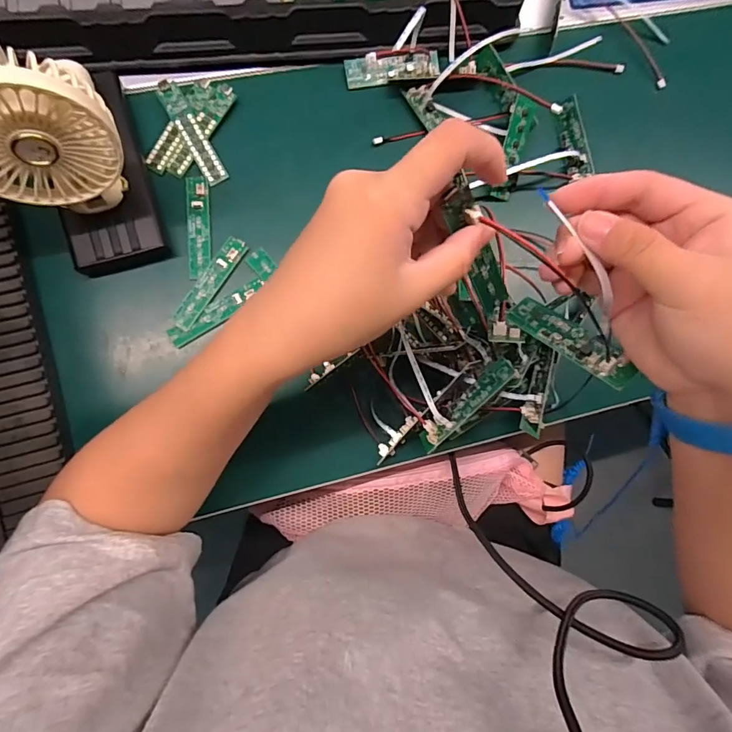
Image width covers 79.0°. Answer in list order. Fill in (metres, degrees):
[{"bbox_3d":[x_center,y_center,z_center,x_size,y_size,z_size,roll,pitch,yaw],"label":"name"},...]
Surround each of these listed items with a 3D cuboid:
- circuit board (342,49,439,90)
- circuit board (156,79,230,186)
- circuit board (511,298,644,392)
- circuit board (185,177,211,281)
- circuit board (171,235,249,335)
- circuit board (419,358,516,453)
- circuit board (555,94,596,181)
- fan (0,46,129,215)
[{"bbox_3d":[0.023,-0.258,0.386,0.081,0.009,0.024,-9,88,-7],"label":"circuit board"},{"bbox_3d":[-0.141,-0.190,0.361,0.020,0.010,0.086,-28,90,-8],"label":"circuit board"},{"bbox_3d":[0.123,-0.017,0.267,0.023,0.013,0.082,-35,49,-8],"label":"circuit board"},{"bbox_3d":[-0.135,-0.112,0.357,0.018,0.005,0.082,-3,87,-7],"label":"circuit board"},{"bbox_3d":[-0.124,-0.065,0.355,0.017,0.005,0.084,33,83,-4],"label":"circuit board"},{"bbox_3d":[0.069,0.027,0.310,0.005,0.019,0.082,34,108,-32],"label":"circuit board"},{"bbox_3d":[0.183,-0.201,0.391,0.005,0.021,0.070,-4,81,-49],"label":"circuit board"},{"bbox_3d":[-0.193,-0.133,0.268,0.086,0.106,0.040,-20,86,-8],"label":"fan"}]

